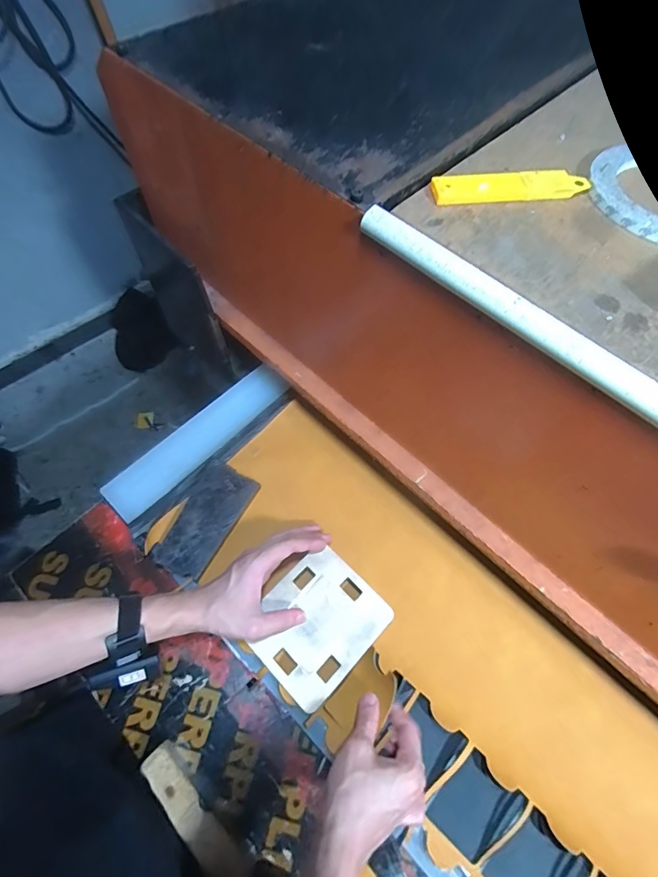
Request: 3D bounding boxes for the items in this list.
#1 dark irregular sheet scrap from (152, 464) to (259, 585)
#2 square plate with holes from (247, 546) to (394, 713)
[{"bbox_3d":[-0.163,0.107,0.566,0.071,0.009,0.149,30,68,9],"label":"dark irregular sheet scrap"},{"bbox_3d":[-0.014,0.216,0.501,0.125,0.011,0.144,41,69,18],"label":"square plate with holes"}]

